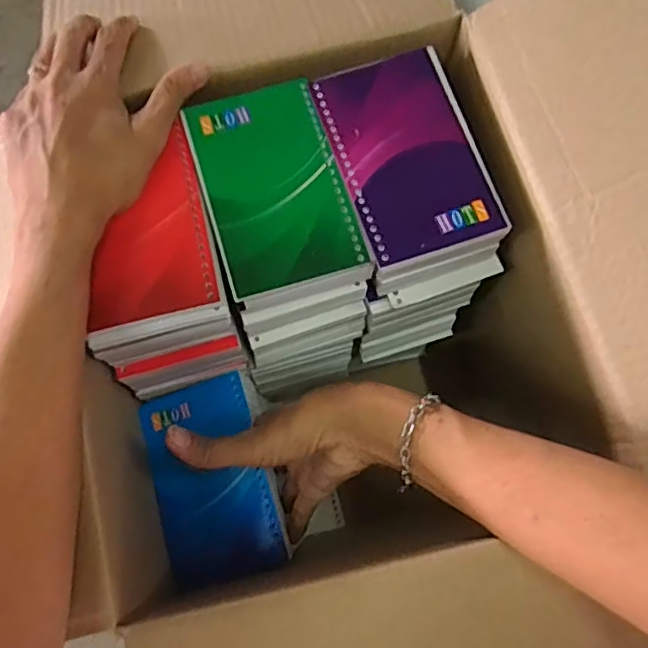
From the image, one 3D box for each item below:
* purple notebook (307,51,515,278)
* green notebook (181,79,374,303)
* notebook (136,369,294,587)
[{"bbox_3d":[0.051,-0.103,0.361,0.082,0.005,0.133,-18,74,-4],"label":"purple notebook"},{"bbox_3d":[-0.030,-0.083,0.356,0.081,0.004,0.129,-17,74,-4],"label":"green notebook"},{"bbox_3d":[-0.074,0.107,0.415,0.081,0.018,0.131,-16,78,4],"label":"notebook"}]

